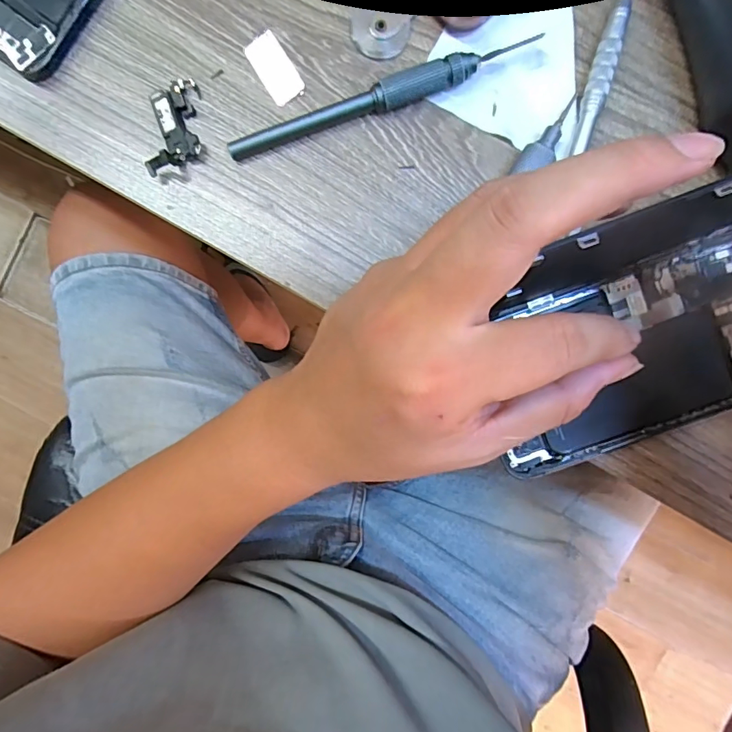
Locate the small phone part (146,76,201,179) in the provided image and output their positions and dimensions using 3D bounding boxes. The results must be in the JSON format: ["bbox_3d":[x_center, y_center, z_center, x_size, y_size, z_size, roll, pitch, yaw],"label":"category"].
[{"bbox_3d":[-0.089,-0.112,0.217,0.022,0.009,0.045,2,89,-11],"label":"small phone part"}]

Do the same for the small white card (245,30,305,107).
[{"bbox_3d":[-0.043,-0.140,0.220,0.016,0.004,0.031,-34,94,5],"label":"small white card"}]

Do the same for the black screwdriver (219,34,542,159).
[{"bbox_3d":[0.007,-0.122,0.217,0.144,0.011,0.011,-19,95,4],"label":"black screwdriver"}]

